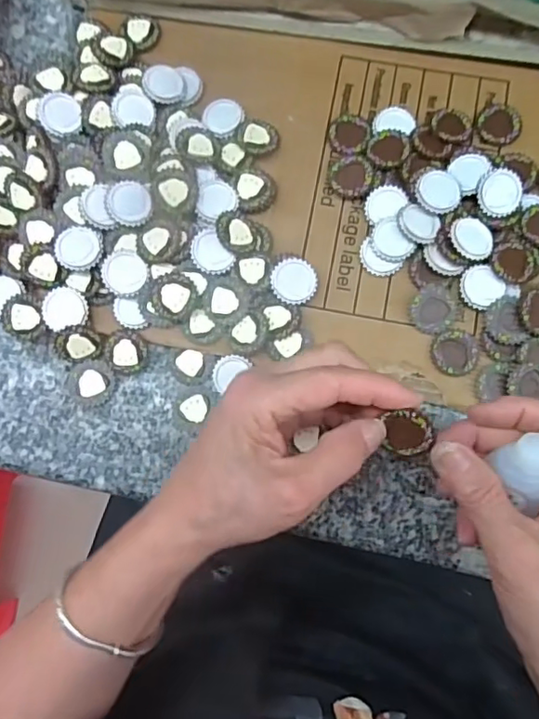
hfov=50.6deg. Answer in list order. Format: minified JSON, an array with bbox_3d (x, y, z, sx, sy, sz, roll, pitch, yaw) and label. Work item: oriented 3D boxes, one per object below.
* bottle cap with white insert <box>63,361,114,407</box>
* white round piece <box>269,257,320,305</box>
[{"bbox_3d":[-0.113,0.015,0.356,0.030,0.006,0.026,7,81,3],"label":"bottle cap with white insert"},{"bbox_3d":[0.015,-0.048,0.346,0.028,0.004,0.029,0,87,0],"label":"white round piece"}]

